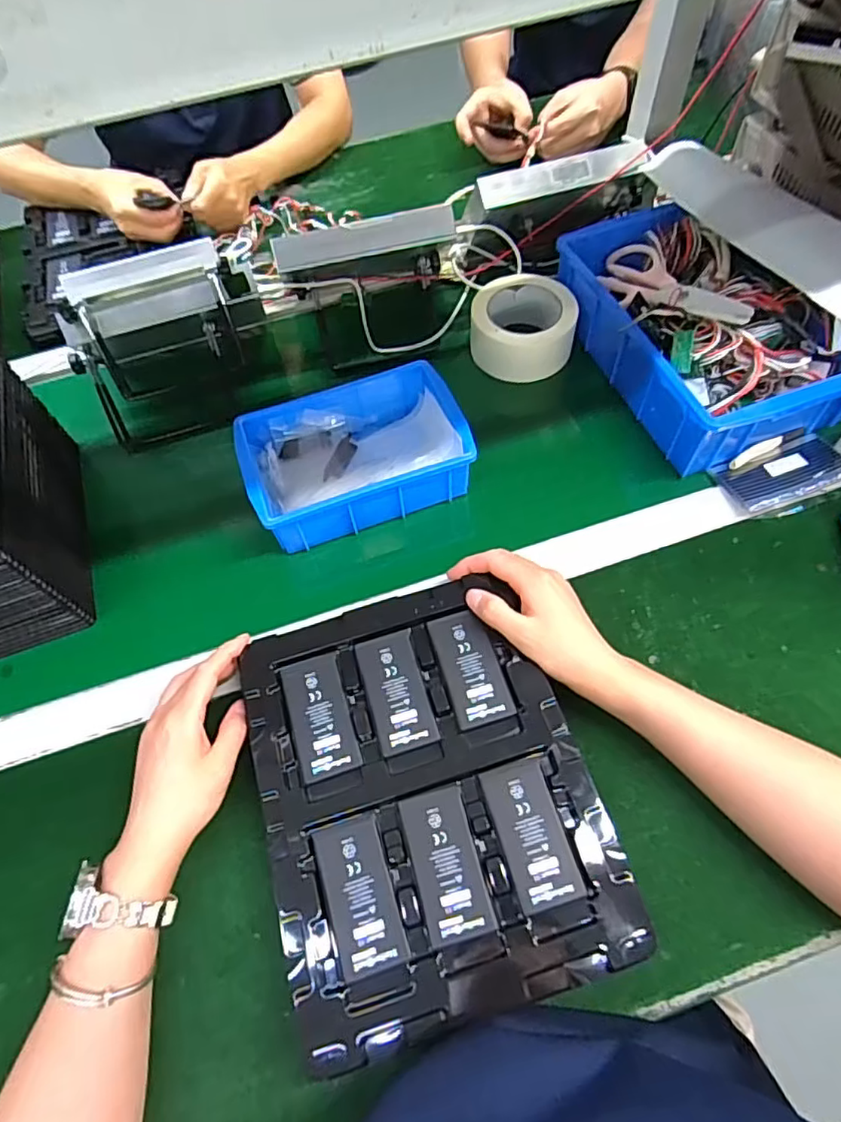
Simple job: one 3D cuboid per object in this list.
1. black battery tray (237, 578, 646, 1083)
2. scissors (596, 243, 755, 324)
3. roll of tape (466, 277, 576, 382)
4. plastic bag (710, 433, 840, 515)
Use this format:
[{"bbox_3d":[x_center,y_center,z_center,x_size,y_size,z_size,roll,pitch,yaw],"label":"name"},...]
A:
[{"bbox_3d":[0.000,0.152,0.410,0.217,0.009,0.269,-16,61,-5],"label":"black battery tray"},{"bbox_3d":[0.247,-0.271,0.587,0.061,0.025,0.188,-27,48,-11],"label":"scissors"},{"bbox_3d":[0.112,-0.255,0.648,0.111,0.050,0.111,-2,61,3],"label":"roll of tape"},{"bbox_3d":[0.337,-0.082,0.547,0.114,0.019,0.062,-18,61,-6],"label":"plastic bag"}]

